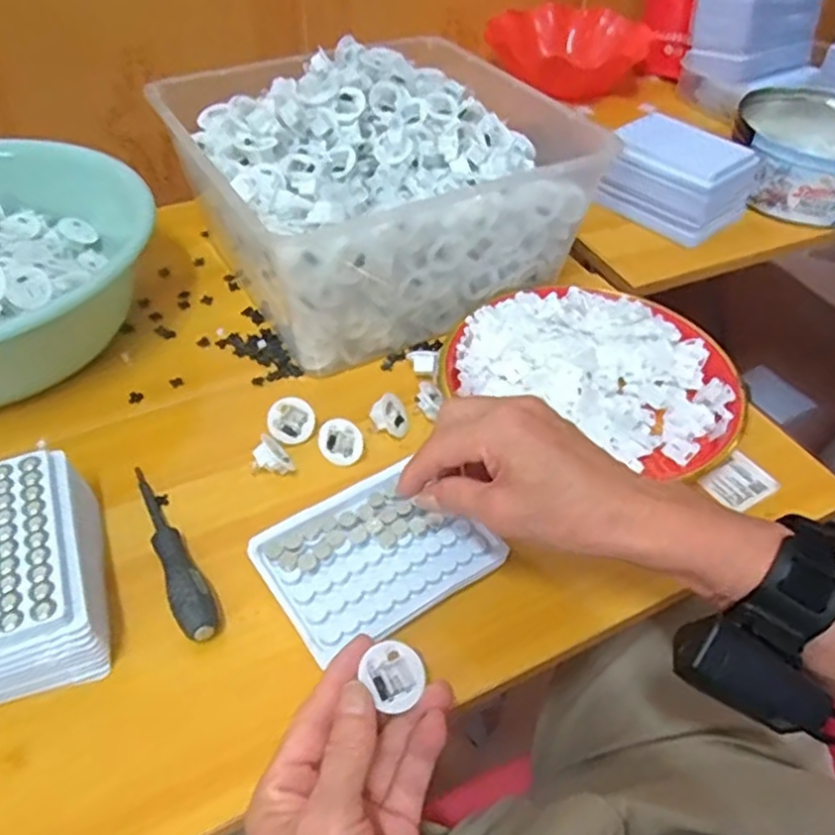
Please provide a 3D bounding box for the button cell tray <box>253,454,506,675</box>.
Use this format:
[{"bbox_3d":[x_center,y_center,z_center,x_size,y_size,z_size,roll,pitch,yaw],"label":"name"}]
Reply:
[{"bbox_3d":[-0.026,0.080,0.434,0.125,0.015,0.093,-26,52,-24],"label":"button cell tray"}]

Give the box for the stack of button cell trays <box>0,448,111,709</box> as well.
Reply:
[{"bbox_3d":[-0.233,0.092,0.404,0.098,0.061,0.126,-14,48,-15],"label":"stack of button cell trays"}]

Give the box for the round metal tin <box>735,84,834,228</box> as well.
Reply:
[{"bbox_3d":[0.438,-0.287,0.783,0.175,0.074,0.184,1,46,-1],"label":"round metal tin"}]

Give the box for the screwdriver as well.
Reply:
[{"bbox_3d":[-0.151,0.077,0.445,0.023,0.020,0.141,-19,49,-19],"label":"screwdriver"}]

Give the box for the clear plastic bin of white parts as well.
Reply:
[{"bbox_3d":[-0.032,-0.193,0.626,0.289,0.148,0.247,-22,50,-22],"label":"clear plastic bin of white parts"}]

